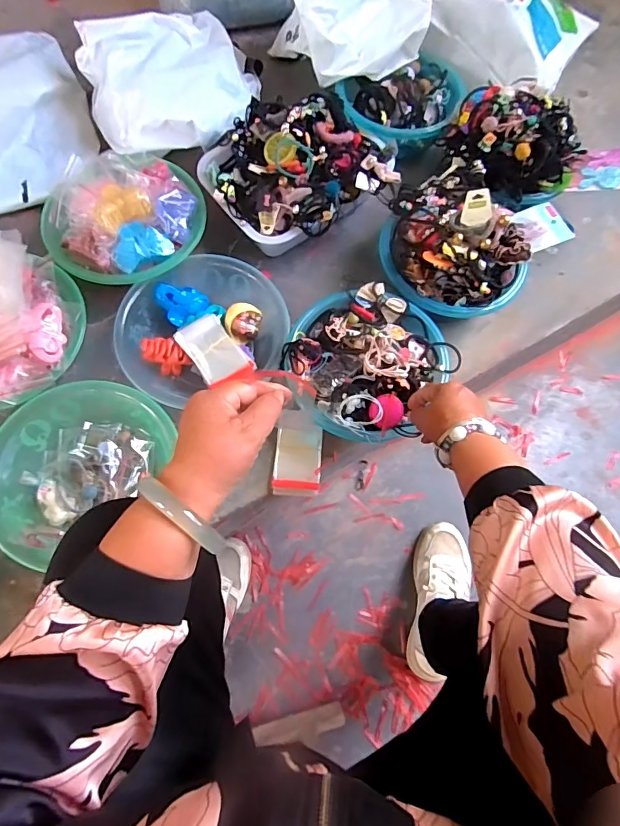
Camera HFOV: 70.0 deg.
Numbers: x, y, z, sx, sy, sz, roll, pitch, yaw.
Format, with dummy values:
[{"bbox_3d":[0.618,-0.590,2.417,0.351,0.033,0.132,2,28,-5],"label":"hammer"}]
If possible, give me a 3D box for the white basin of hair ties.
[{"bbox_3d":[-0.018,-0.392,0.714,0.291,0.127,0.237,-32,75,-12],"label":"white basin of hair ties"}]

